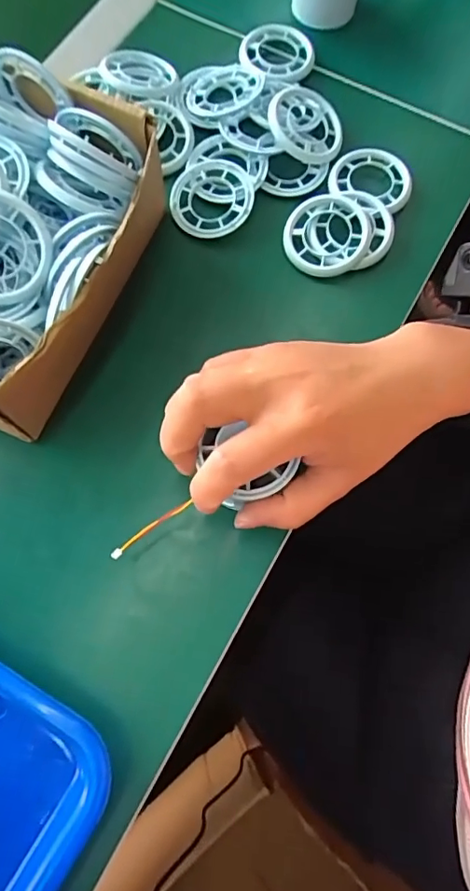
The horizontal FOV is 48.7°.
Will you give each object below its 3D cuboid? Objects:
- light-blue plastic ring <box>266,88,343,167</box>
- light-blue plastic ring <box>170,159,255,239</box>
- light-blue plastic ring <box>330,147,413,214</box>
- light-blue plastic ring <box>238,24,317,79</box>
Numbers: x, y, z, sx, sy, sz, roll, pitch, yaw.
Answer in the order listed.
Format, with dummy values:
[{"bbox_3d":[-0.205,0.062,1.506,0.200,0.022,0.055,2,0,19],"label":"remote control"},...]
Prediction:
[{"bbox_3d":[0.051,-0.231,0.372,0.055,0.010,0.055,3,79,-17],"label":"light-blue plastic ring"},{"bbox_3d":[-0.016,-0.171,0.358,0.055,0.005,0.056,-1,82,7],"label":"light-blue plastic ring"},{"bbox_3d":[0.096,-0.190,0.369,0.056,0.011,0.045,13,73,4],"label":"light-blue plastic ring"},{"bbox_3d":[0.034,-0.302,0.400,0.052,0.010,0.050,-1,76,2],"label":"light-blue plastic ring"}]

